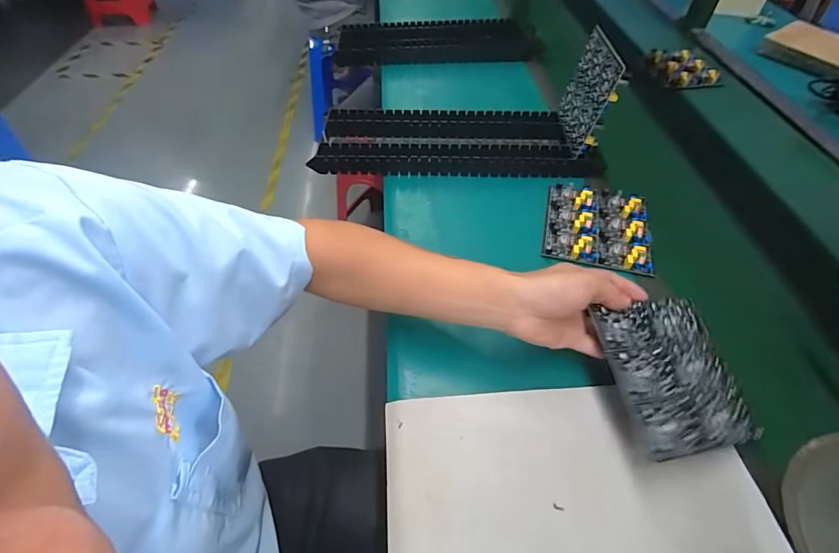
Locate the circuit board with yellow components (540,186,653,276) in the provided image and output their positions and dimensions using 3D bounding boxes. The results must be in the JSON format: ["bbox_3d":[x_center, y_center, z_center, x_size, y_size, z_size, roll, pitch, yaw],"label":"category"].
[{"bbox_3d":[0.233,-0.067,0.551,0.128,0.014,0.139,11,51,8],"label":"circuit board with yellow components"}]

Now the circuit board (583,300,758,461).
[{"bbox_3d":[0.233,0.088,0.387,0.128,0.007,0.137,-2,61,-19],"label":"circuit board"}]

